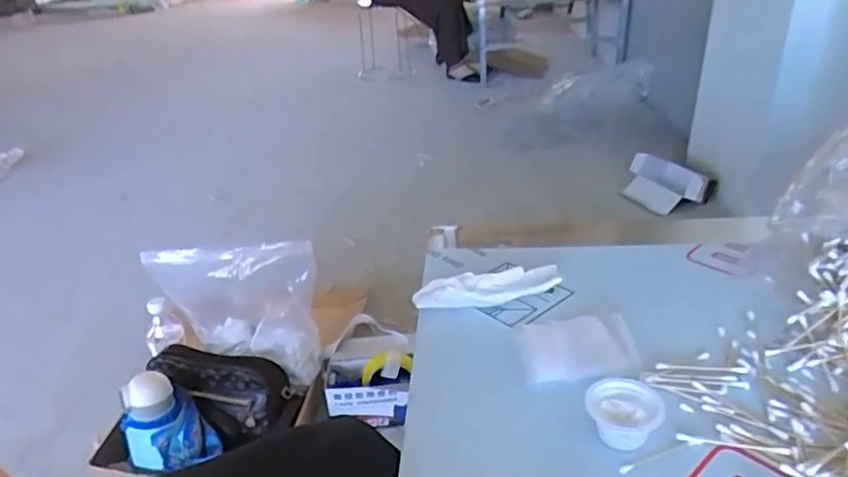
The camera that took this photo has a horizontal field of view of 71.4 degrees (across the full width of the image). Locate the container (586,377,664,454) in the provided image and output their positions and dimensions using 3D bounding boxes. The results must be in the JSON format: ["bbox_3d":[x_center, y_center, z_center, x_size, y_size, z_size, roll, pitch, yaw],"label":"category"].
[{"bbox_3d":[0.149,0.128,0.439,0.050,0.025,0.052,-4,29,2],"label":"container"}]

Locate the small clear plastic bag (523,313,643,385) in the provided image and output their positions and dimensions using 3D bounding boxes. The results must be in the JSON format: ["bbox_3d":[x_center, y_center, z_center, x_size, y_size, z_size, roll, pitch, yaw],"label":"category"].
[{"bbox_3d":[0.133,0.095,0.516,0.092,0.020,0.077,-2,29,6],"label":"small clear plastic bag"}]

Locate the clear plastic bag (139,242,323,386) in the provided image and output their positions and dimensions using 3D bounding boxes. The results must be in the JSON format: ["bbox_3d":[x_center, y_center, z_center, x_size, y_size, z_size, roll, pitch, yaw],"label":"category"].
[{"bbox_3d":[-0.334,0.124,1.055,0.316,0.259,0.093,4,29,15],"label":"clear plastic bag"}]

